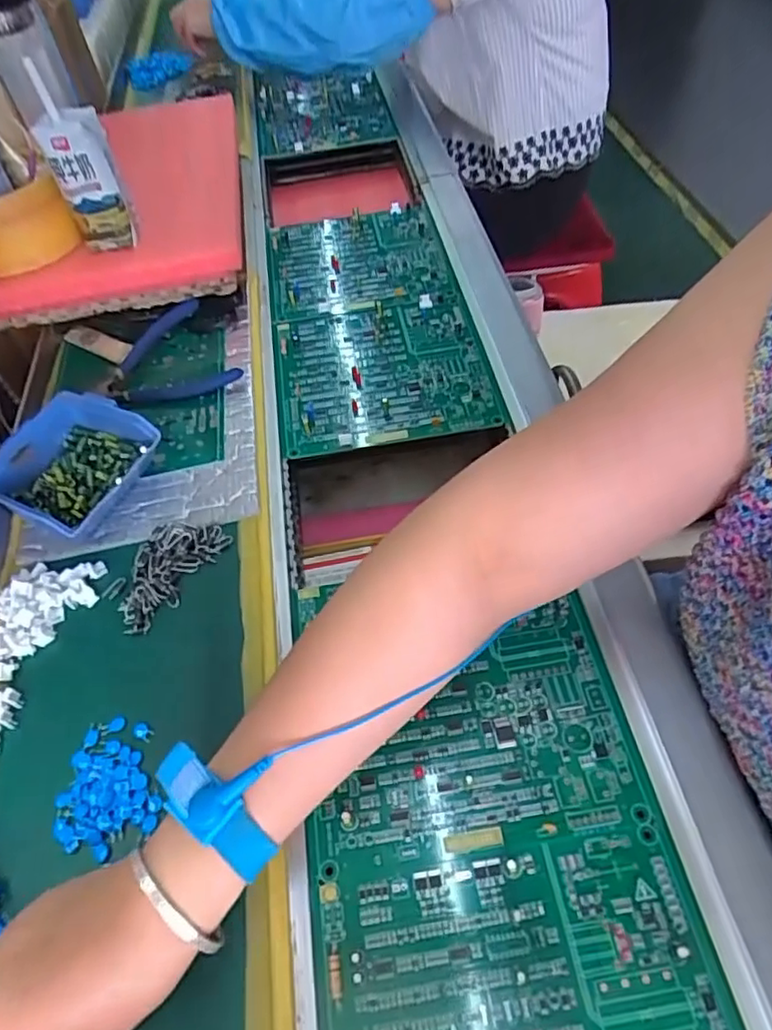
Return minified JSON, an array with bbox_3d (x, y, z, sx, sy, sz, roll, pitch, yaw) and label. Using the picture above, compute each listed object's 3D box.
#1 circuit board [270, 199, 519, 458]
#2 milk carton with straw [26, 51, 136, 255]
[{"bbox_3d":[-0.016,-0.197,0.615,0.187,0.023,0.339,-9,53,-4],"label":"circuit board"},{"bbox_3d":[-0.257,-0.294,0.538,0.055,0.119,0.041,-24,55,-13],"label":"milk carton with straw"}]

